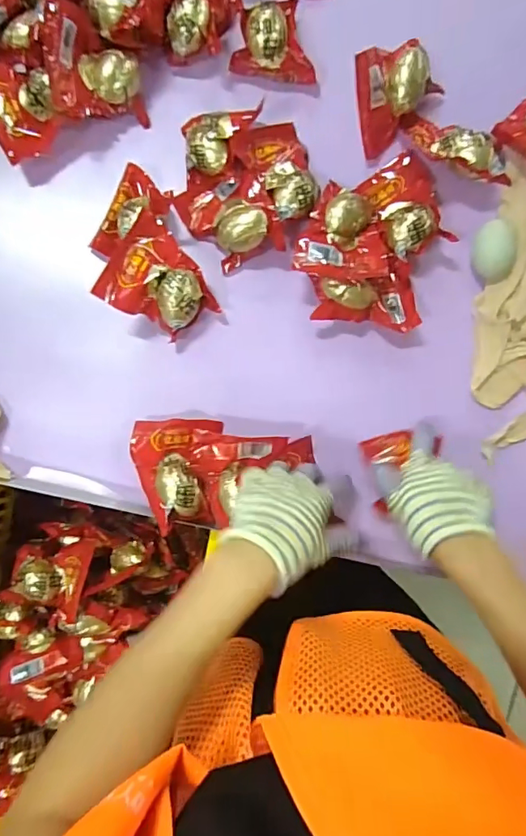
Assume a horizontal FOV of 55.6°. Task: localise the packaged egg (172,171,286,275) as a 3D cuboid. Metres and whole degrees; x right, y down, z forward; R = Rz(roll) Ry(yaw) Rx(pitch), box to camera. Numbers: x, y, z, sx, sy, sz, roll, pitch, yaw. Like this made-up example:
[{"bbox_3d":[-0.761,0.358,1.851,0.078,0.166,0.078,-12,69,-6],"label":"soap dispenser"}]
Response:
[{"bbox_3d":[-0.036,-0.211,0.529,0.093,0.045,0.095,-19,90,-3],"label":"packaged egg"}]

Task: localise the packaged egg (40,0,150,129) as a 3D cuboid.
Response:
[{"bbox_3d":[-0.171,-0.362,0.514,0.082,0.068,0.094,-5,89,-3],"label":"packaged egg"}]

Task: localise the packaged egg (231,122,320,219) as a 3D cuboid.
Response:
[{"bbox_3d":[0.014,-0.261,0.528,0.076,0.050,0.111,-14,90,-3],"label":"packaged egg"}]

